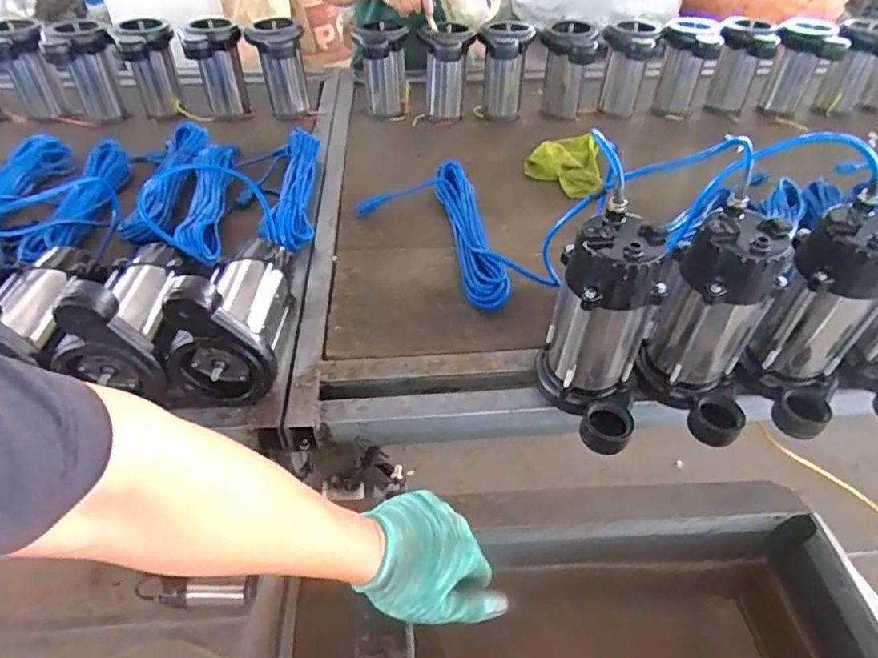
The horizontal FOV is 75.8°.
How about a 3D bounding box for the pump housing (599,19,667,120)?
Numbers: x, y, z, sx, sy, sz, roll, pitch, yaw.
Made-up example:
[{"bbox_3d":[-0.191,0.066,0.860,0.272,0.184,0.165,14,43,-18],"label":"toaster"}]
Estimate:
[{"bbox_3d":[0.414,-0.564,1.258,0.117,0.191,0.108,14,45,13],"label":"pump housing"}]

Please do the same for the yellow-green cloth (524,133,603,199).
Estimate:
[{"bbox_3d":[0.245,-0.324,1.112,0.148,0.056,0.180,10,45,9],"label":"yellow-green cloth"}]

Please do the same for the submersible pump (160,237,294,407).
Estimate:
[{"bbox_3d":[-0.266,-0.036,0.711,0.125,0.159,0.255,-4,44,-5],"label":"submersible pump"}]

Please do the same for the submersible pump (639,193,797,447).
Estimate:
[{"bbox_3d":[0.304,0.001,0.623,0.116,0.226,0.123,13,45,12],"label":"submersible pump"}]

